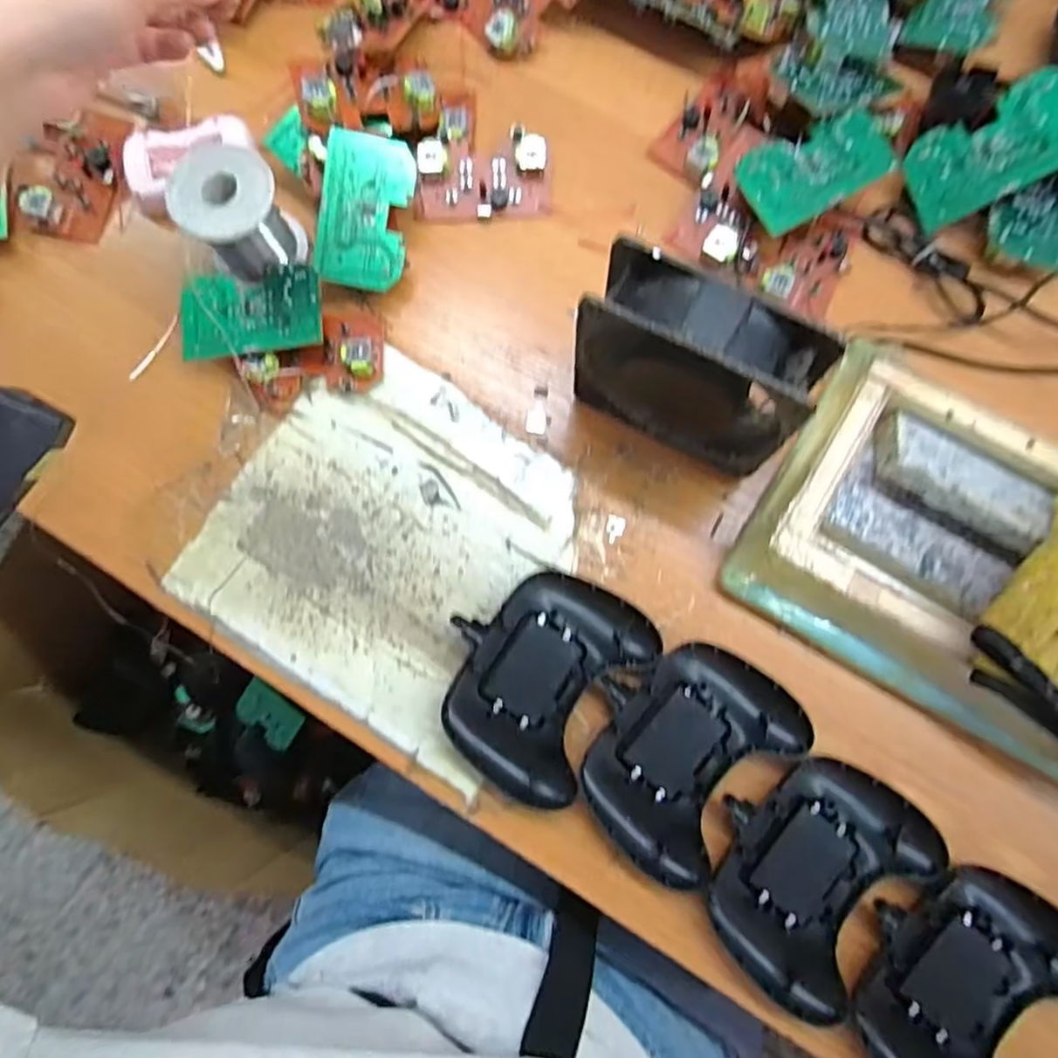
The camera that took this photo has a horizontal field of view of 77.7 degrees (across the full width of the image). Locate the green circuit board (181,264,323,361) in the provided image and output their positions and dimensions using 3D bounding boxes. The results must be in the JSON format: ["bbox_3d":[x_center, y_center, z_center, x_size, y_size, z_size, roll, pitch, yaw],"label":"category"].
[{"bbox_3d":[-0.176,-0.137,0.415,0.090,0.007,0.053,-8,86,3],"label":"green circuit board"}]

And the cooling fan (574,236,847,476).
[{"bbox_3d":[0.085,-0.084,0.358,0.121,0.128,0.045,27,82,6],"label":"cooling fan"}]

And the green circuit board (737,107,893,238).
[{"bbox_3d":[0.181,-0.228,0.413,0.094,0.008,0.055,-29,83,1],"label":"green circuit board"}]

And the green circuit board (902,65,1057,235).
[{"bbox_3d":[0.287,-0.234,0.406,0.094,0.009,0.057,-22,95,28],"label":"green circuit board"}]

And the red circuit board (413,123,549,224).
[{"bbox_3d":[-0.031,-0.236,0.441,0.087,0.021,0.050,-4,80,1],"label":"red circuit board"}]

